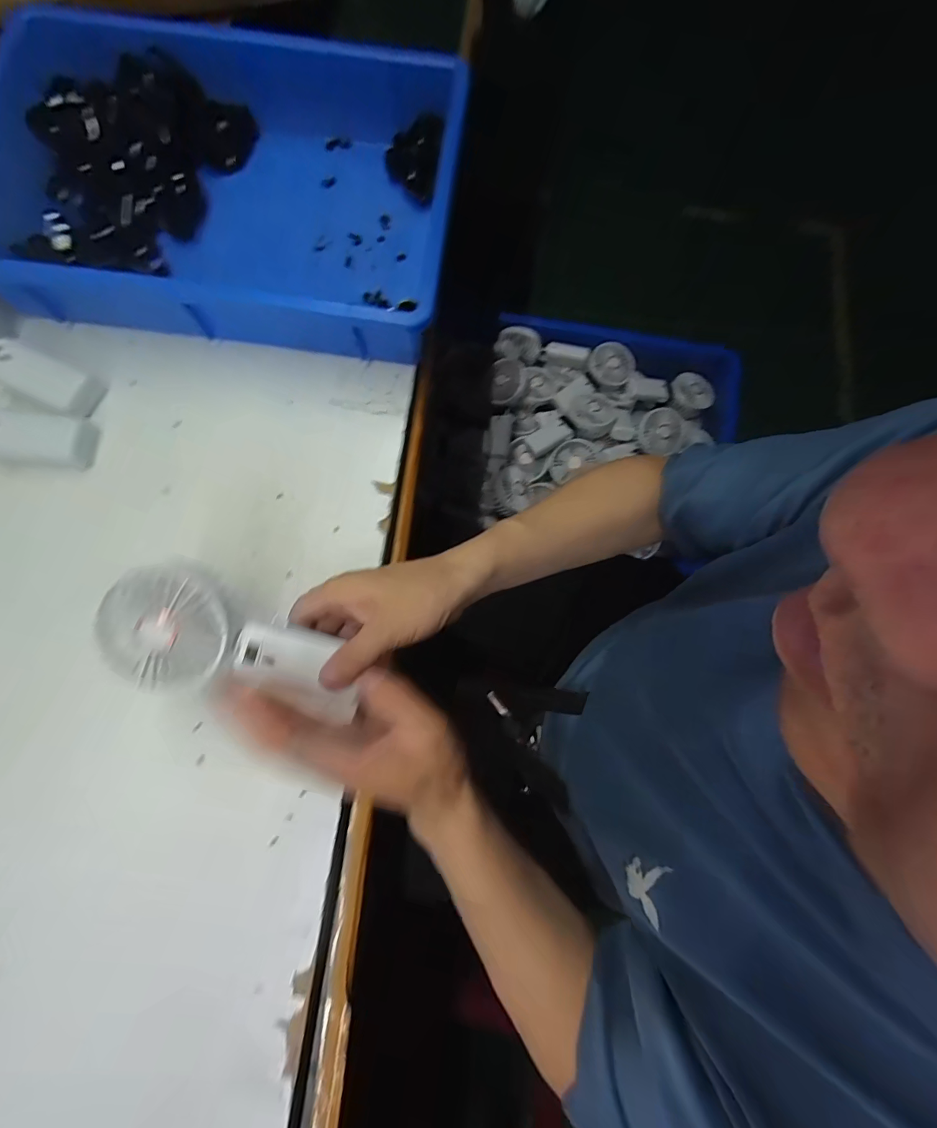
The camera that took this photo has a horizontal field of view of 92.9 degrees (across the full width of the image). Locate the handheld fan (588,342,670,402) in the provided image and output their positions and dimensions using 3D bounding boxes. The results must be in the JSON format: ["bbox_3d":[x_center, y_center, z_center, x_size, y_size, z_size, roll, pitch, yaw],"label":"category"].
[{"bbox_3d":[0.334,-0.398,0.939,0.174,0.034,0.083,25,81,-8],"label":"handheld fan"}]

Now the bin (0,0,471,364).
[{"bbox_3d":[-0.238,-0.365,0.434,0.429,0.075,0.287,8,80,0],"label":"bin"}]

